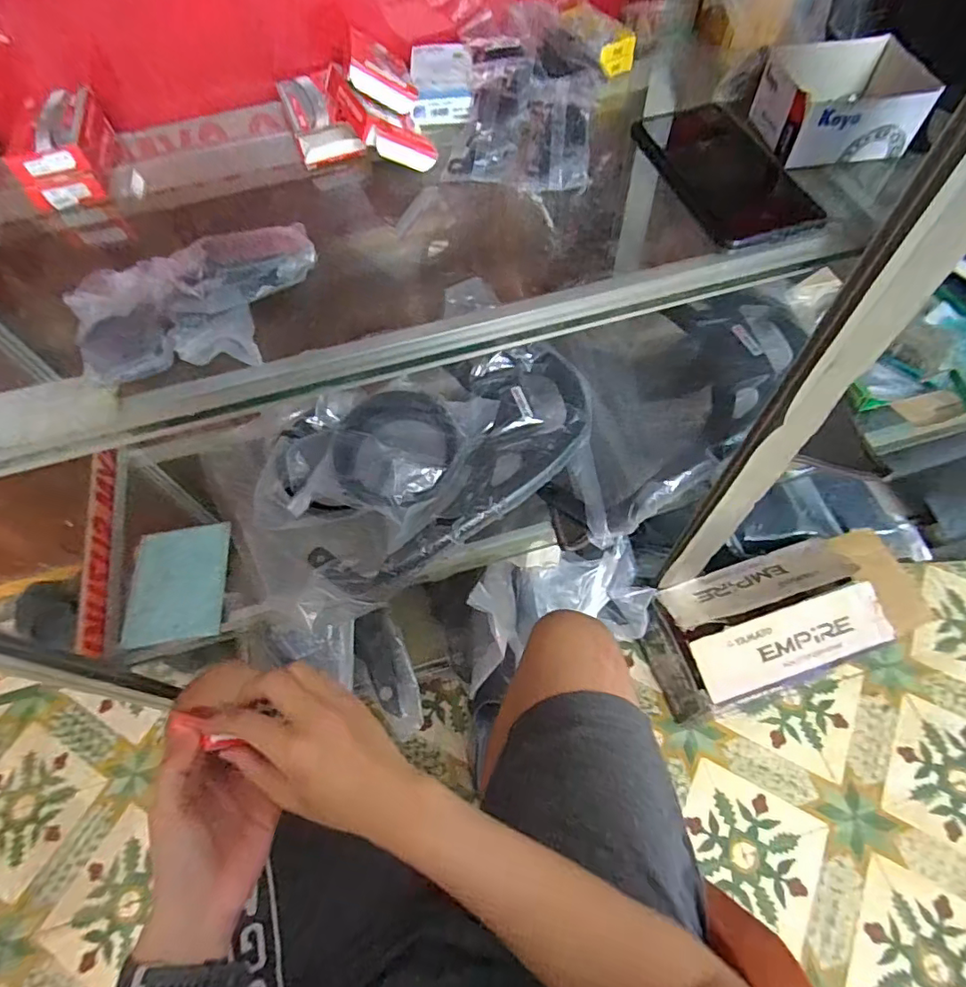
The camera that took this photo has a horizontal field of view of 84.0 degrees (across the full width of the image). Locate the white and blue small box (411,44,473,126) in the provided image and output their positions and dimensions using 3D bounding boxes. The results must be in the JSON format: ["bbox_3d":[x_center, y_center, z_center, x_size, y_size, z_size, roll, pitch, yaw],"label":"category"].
[{"bbox_3d":[-0.037,-0.375,0.488,0.053,0.020,0.095,-5,60,1],"label":"white and blue small box"}]

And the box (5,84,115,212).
[{"bbox_3d":[-0.355,-0.294,0.457,0.061,0.042,0.098,-12,60,-3],"label":"box"}]

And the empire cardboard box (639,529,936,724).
[{"bbox_3d":[0.529,0.221,0.954,0.455,0.221,0.194,-18,60,-6],"label":"empire cardboard box"}]

